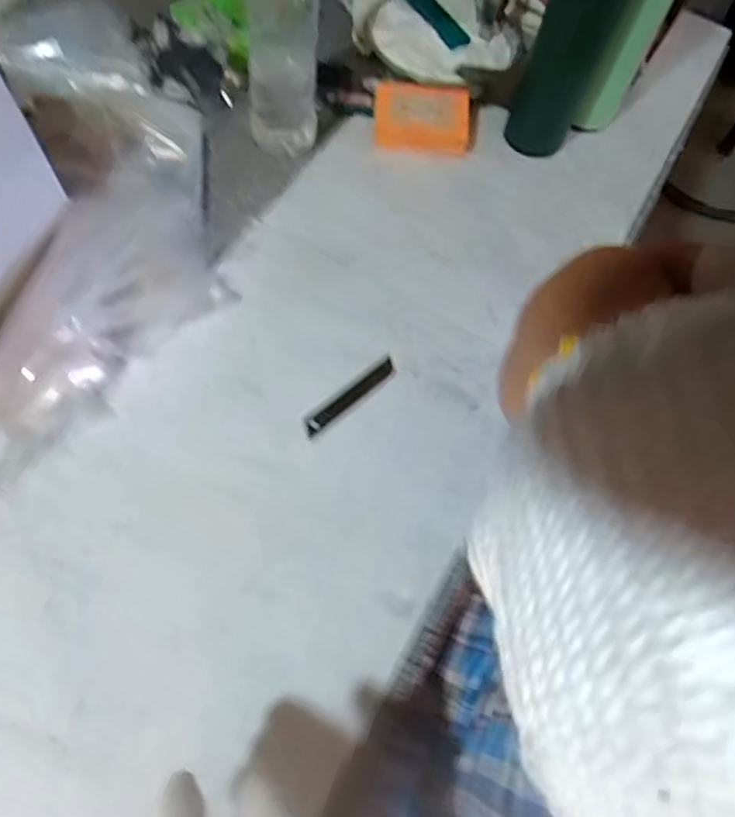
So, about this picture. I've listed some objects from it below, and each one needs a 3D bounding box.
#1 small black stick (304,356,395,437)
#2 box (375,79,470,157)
[{"bbox_3d":[-0.013,-0.011,0.515,0.096,0.008,0.015,-39,72,-20],"label":"small black stick"},{"bbox_3d":[0.056,-0.298,0.635,0.093,0.026,0.067,4,65,-4],"label":"box"}]

